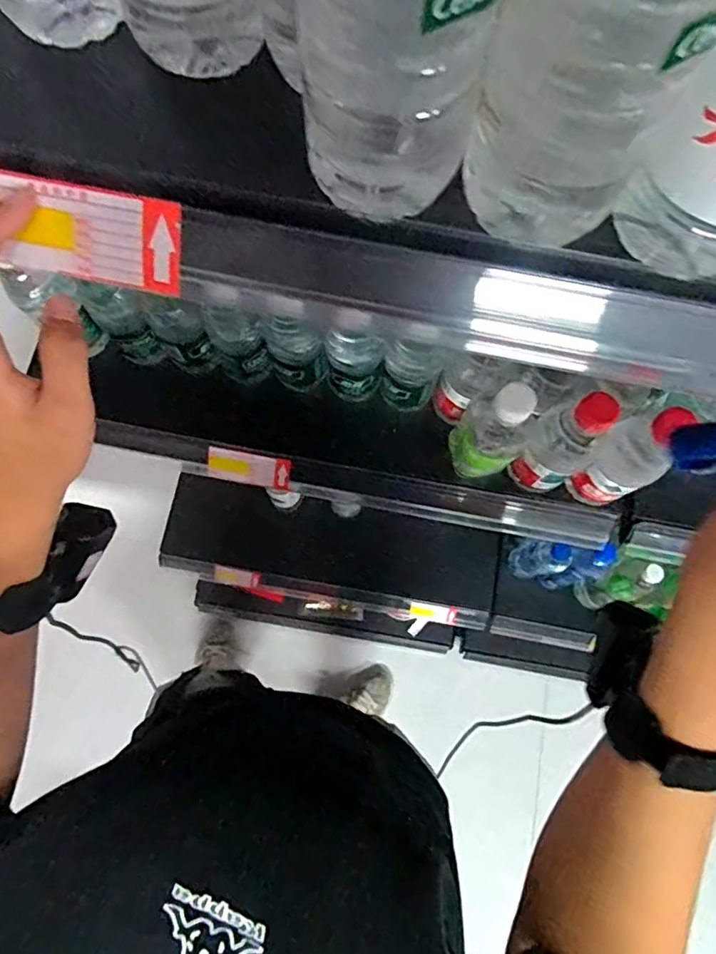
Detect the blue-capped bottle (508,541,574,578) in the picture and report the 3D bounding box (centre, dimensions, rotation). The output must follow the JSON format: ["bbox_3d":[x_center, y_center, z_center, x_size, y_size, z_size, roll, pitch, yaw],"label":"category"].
[{"bbox_3d":[0.330,0.157,1.043,0.076,0.192,0.055,37,77,8],"label":"blue-capped bottle"}]

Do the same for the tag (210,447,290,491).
[{"bbox_3d":[-0.123,-0.009,0.642,0.093,0.009,0.037,12,108,1],"label":"tag"}]

